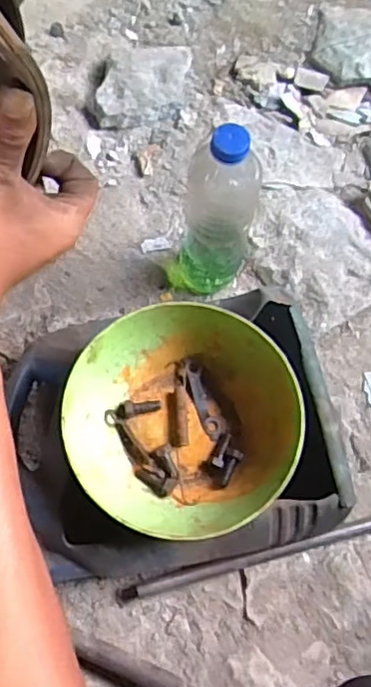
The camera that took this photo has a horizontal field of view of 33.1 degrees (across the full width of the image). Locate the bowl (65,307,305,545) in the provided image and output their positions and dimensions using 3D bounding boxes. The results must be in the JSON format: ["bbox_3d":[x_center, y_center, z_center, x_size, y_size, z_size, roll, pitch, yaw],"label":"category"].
[{"bbox_3d":[-0.003,0.069,0.544,0.189,0.075,0.188,1,67,-3],"label":"bowl"}]

